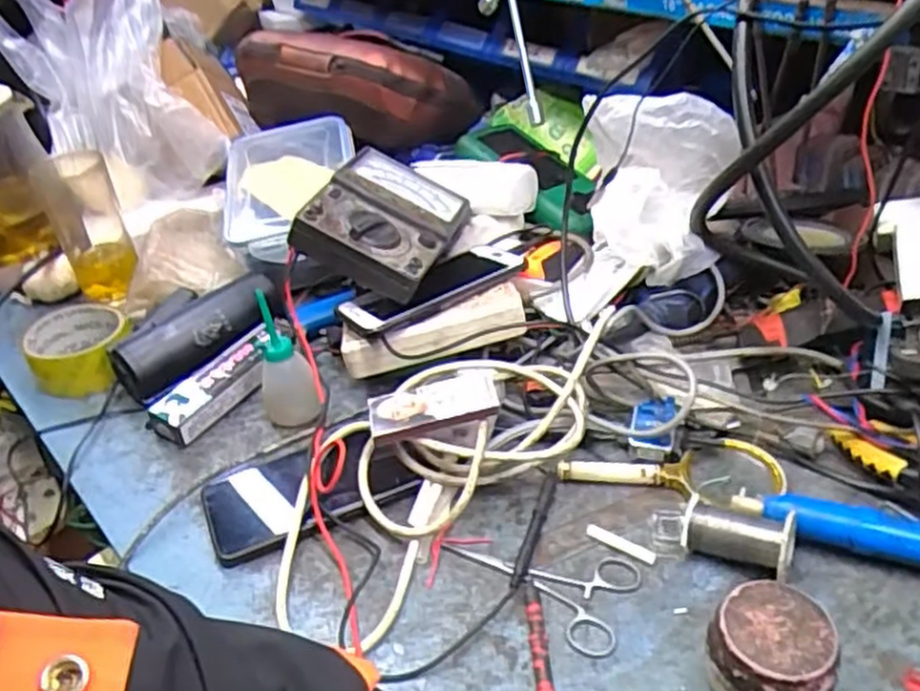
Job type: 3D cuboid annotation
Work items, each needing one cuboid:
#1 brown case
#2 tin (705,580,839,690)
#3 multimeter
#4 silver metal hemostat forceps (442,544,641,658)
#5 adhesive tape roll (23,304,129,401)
[{"bbox_3d":[-0.123,-0.270,0.828,0.268,0.113,0.095,6,38,16],"label":"brown case"},{"bbox_3d":[0.160,0.165,0.404,0.058,0.056,0.056,8,38,17],"label":"tin"},{"bbox_3d":[-0.059,-0.109,0.666,0.113,0.033,0.171,31,36,-4],"label":"multimeter"},{"bbox_3d":[0.057,0.140,0.490,0.124,0.005,0.070,26,46,35],"label":"silver metal hemostat forceps"},{"bbox_3d":[-0.340,0.007,0.693,0.086,0.045,0.097,-20,39,-19],"label":"adhesive tape roll"}]

